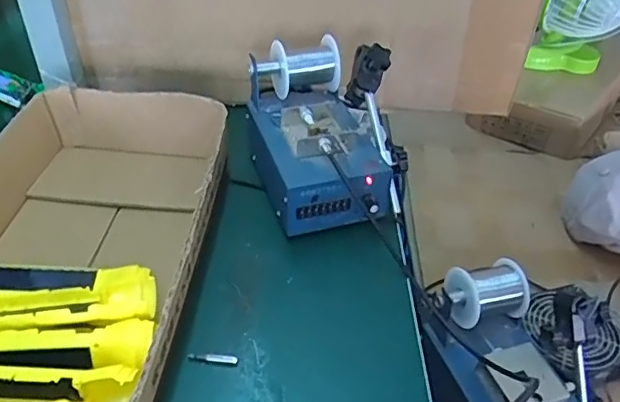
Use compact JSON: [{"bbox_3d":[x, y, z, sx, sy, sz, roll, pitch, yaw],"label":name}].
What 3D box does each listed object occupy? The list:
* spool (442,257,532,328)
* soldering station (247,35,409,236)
[{"bbox_3d":[0.193,0.101,0.630,0.092,0.052,0.053,-13,44,-19],"label":"spool"},{"bbox_3d":[0.016,-0.084,0.636,0.143,0.126,0.225,-9,40,-13],"label":"soldering station"}]

